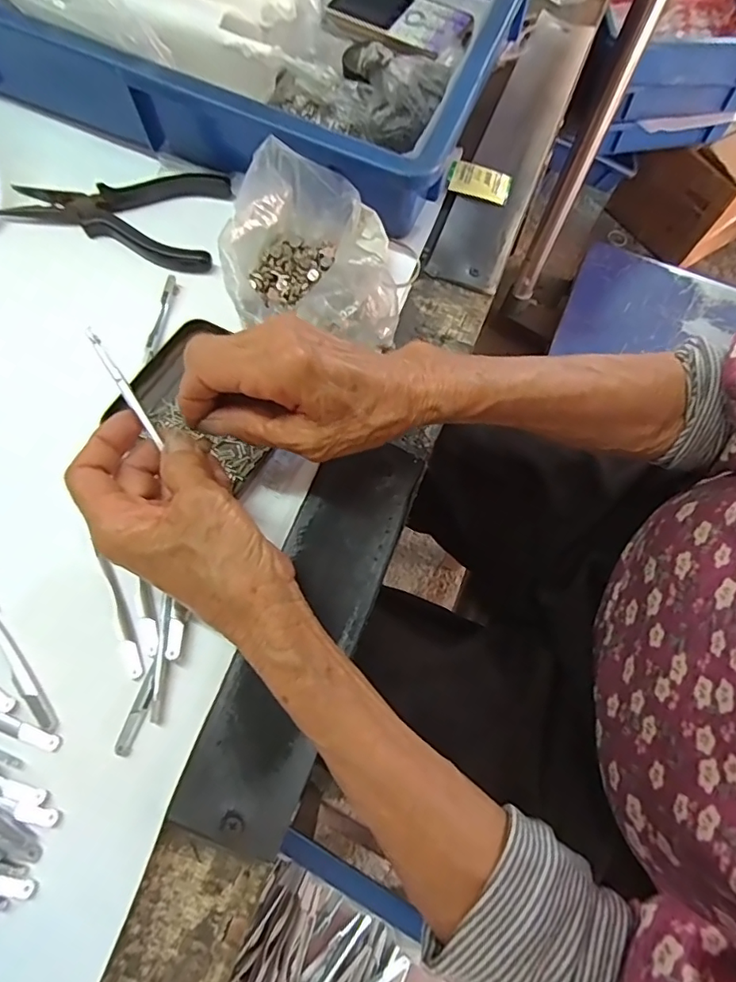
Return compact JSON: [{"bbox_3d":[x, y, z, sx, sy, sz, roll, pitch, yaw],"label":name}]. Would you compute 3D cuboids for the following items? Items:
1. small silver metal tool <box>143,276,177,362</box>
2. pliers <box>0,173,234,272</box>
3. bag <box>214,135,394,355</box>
[{"bbox_3d":[-0.137,-0.115,0.356,0.007,0.007,0.073,6,68,0],"label":"small silver metal tool"},{"bbox_3d":[-0.171,-0.207,0.385,0.156,0.012,0.080,19,68,5],"label":"pliers"},{"bbox_3d":[-0.036,-0.146,0.344,0.105,0.061,0.114,-3,68,-4],"label":"bag"}]

